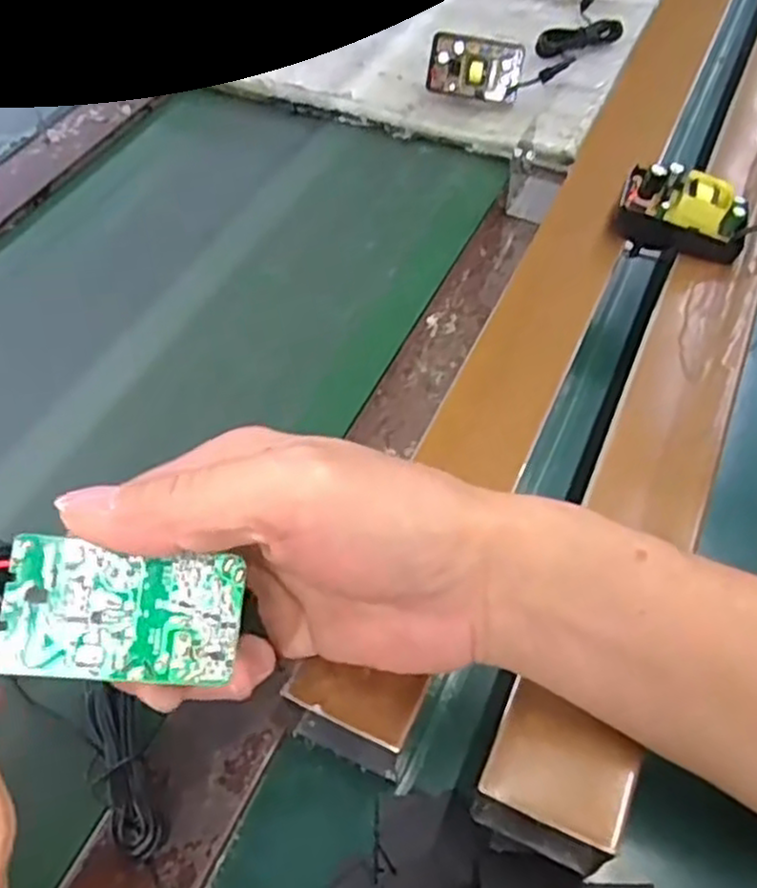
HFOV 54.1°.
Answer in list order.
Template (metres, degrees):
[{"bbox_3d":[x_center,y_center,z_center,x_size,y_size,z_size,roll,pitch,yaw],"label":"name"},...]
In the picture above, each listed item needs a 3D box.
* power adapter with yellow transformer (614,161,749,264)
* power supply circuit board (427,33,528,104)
[{"bbox_3d":[0.171,-0.130,0.415,0.068,0.035,0.041,14,55,6],"label":"power adapter with yellow transformer"},{"bbox_3d":[0.074,-0.286,0.567,0.071,0.045,0.027,18,56,9],"label":"power supply circuit board"}]

